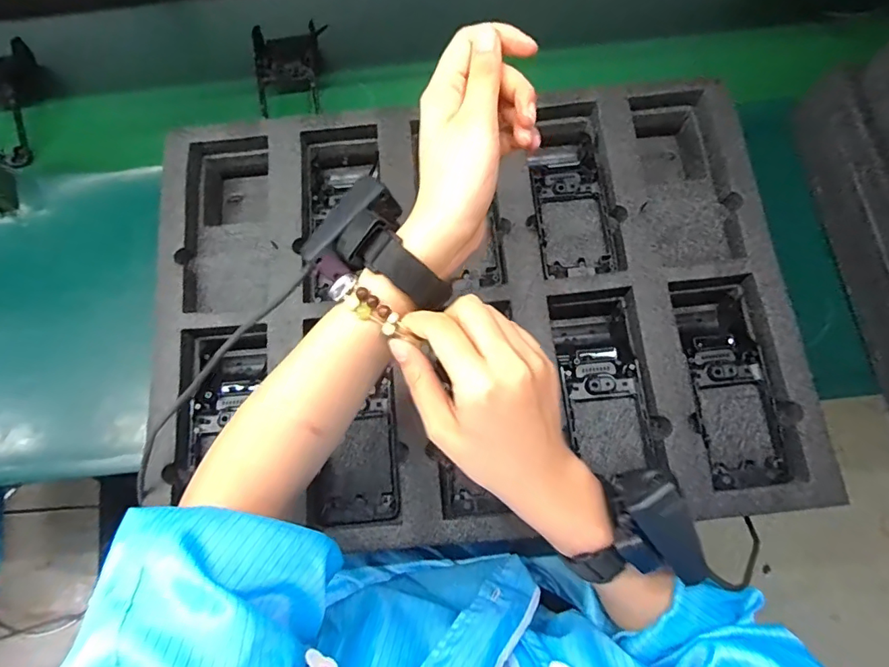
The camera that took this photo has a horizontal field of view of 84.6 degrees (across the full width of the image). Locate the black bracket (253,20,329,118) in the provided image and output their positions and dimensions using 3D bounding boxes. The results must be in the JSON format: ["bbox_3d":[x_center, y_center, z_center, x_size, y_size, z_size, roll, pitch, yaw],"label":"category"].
[{"bbox_3d":[-0.194,-0.341,0.628,0.089,0.035,0.123,-8,73,0],"label":"black bracket"}]

